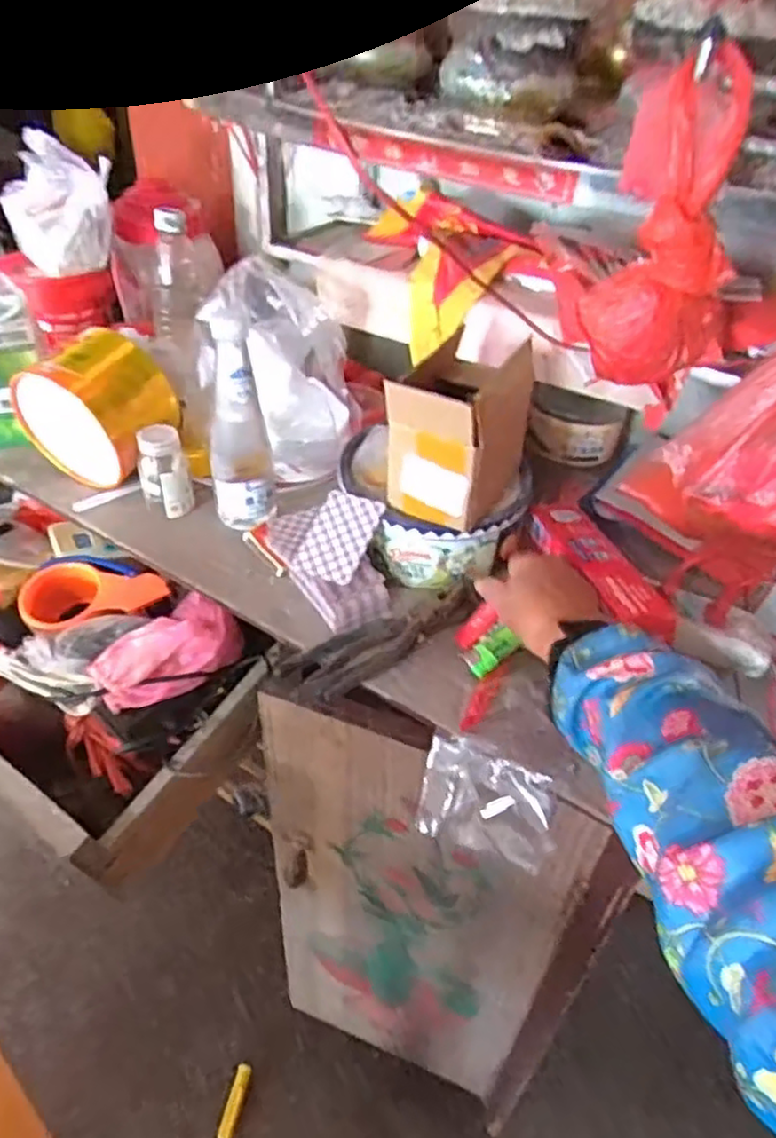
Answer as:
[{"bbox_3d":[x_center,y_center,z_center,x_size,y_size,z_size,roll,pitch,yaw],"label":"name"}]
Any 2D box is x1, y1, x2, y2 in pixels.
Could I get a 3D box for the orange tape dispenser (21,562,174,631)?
[{"bbox_3d":[-0.299,0.035,0.699,0.155,0.047,0.090,-2,39,13],"label":"orange tape dispenser"}]

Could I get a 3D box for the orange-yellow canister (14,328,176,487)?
[{"bbox_3d":[-0.307,-0.168,0.739,0.143,0.129,0.096,18,43,16],"label":"orange-yellow canister"}]

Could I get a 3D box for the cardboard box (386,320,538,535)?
[{"bbox_3d":[0.059,-0.121,0.632,0.098,0.133,0.134,22,44,19],"label":"cardboard box"}]

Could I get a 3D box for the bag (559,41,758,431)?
[{"bbox_3d":[0.167,-0.192,0.424,0.087,0.181,0.066,29,47,26],"label":"bag"}]

